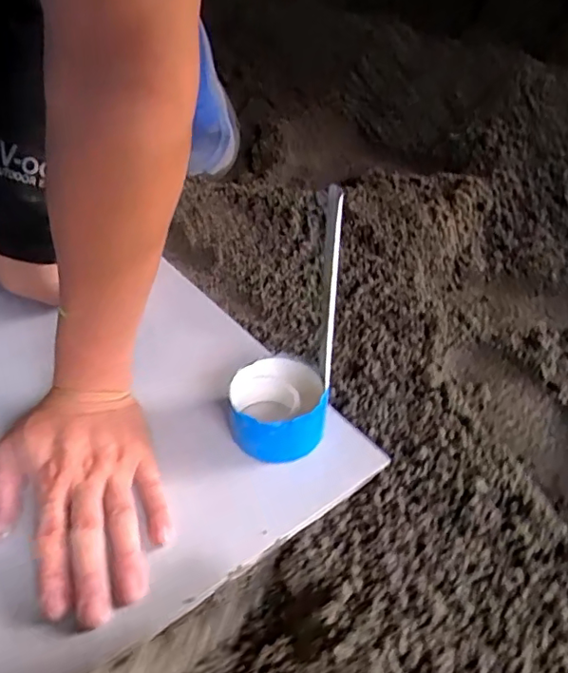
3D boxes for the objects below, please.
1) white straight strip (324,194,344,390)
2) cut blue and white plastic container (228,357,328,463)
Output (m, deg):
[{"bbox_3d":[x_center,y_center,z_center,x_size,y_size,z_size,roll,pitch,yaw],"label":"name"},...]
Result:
[{"bbox_3d":[0.032,-0.023,0.377,0.005,0.146,0.010,3,40,3],"label":"white straight strip"},{"bbox_3d":[-0.006,0.058,0.437,0.073,0.043,0.072,2,40,2],"label":"cut blue and white plastic container"}]

